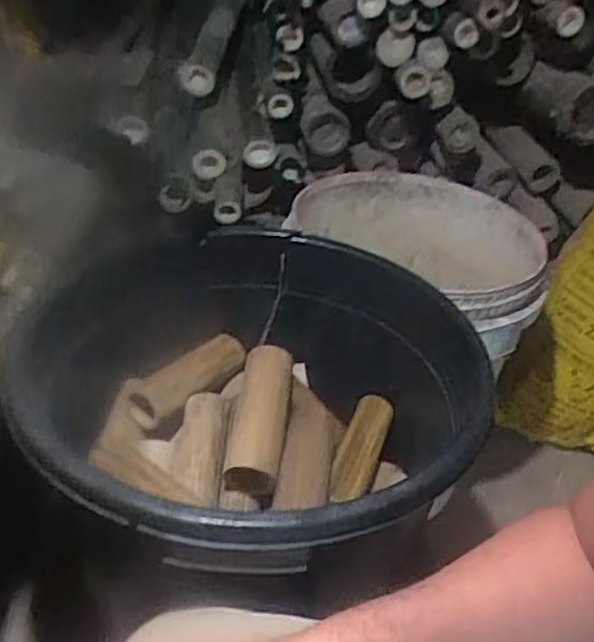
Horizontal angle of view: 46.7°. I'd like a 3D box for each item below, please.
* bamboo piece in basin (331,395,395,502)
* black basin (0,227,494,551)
[{"bbox_3d":[0.081,0.153,0.844,0.046,0.041,0.157,13,36,15],"label":"bamboo piece in basin"},{"bbox_3d":[-0.067,0.106,0.781,0.486,0.251,0.486,2,34,-1],"label":"black basin"}]

